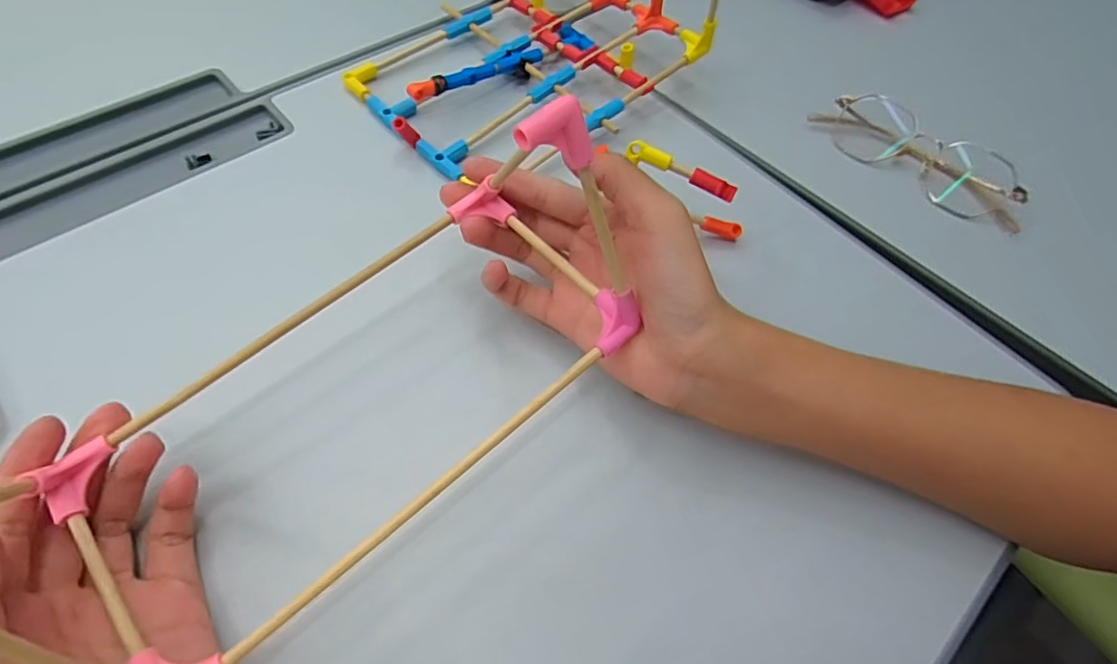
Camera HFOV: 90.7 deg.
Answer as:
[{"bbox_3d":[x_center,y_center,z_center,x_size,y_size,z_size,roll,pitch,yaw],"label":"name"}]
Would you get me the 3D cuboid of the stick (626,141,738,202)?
[{"bbox_3d":[0.067,-0.089,0.304,0.063,0.014,0.007,25,60,12],"label":"stick"}]

